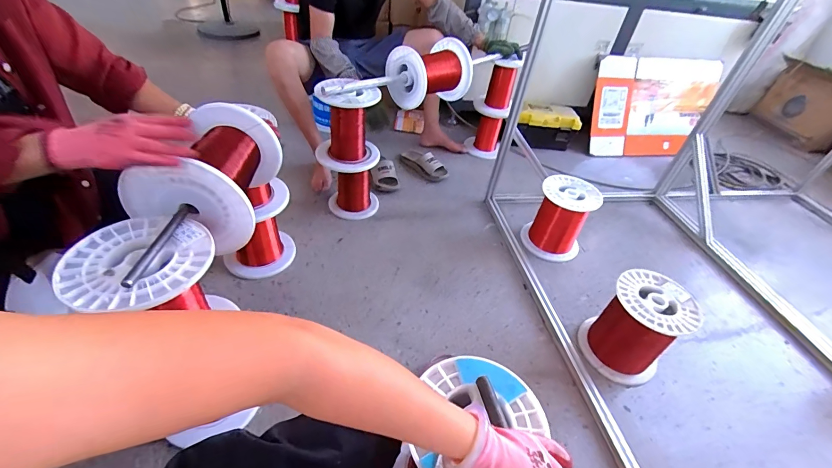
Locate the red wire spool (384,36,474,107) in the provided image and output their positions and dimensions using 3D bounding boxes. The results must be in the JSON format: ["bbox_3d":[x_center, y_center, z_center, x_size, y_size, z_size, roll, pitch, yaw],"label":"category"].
[{"bbox_3d":[0.049,-0.561,1.303,0.183,0.184,0.282,33,47,25],"label":"red wire spool"}]

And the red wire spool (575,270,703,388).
[{"bbox_3d":[0.594,0.257,0.996,0.206,0.238,0.200,4,43,-4],"label":"red wire spool"}]

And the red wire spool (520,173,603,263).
[{"bbox_3d":[0.530,-0.060,1.346,0.210,0.228,0.214,25,46,18],"label":"red wire spool"}]

